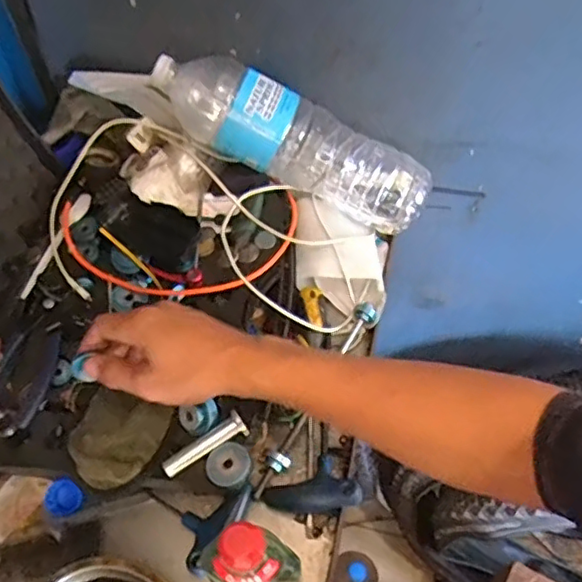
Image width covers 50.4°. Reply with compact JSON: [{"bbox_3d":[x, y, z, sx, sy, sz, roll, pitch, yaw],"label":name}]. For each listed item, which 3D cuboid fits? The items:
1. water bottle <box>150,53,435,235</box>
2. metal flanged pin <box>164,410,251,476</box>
[{"bbox_3d":[0.005,-0.161,0.649,0.298,0.074,0.081,24,55,-17],"label":"water bottle"},{"bbox_3d":[-0.074,0.131,0.528,0.076,0.019,0.022,-28,61,-16],"label":"metal flanged pin"}]

